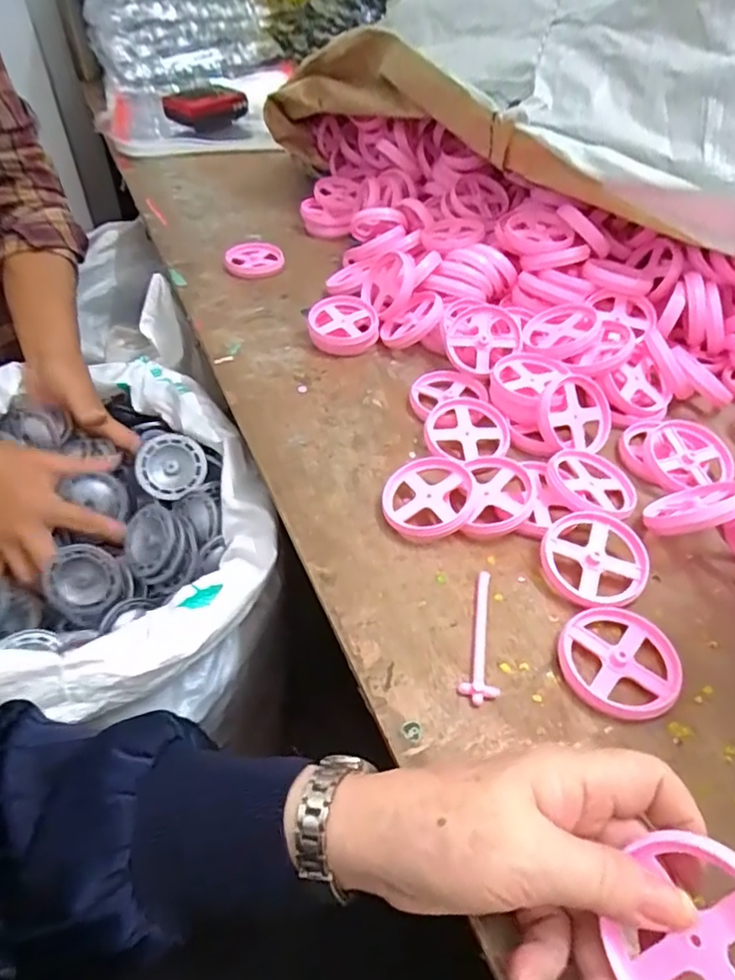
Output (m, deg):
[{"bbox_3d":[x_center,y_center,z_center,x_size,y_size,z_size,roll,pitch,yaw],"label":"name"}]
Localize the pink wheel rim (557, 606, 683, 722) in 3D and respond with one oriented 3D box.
[{"bbox_3d":[0.141,0.096,0.335,0.061,0.012,0.063,-3,46,-5],"label":"pink wheel rim"}]

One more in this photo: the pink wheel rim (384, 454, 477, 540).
[{"bbox_3d":[0.042,0.006,0.406,0.061,0.016,0.064,-20,46,5],"label":"pink wheel rim"}]

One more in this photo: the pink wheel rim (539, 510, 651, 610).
[{"bbox_3d":[0.144,0.045,0.377,0.063,0.016,0.063,0,59,-1],"label":"pink wheel rim"}]

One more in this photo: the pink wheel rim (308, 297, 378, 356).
[{"bbox_3d":[-0.023,-0.157,0.561,0.063,0.021,0.056,-14,67,-11],"label":"pink wheel rim"}]

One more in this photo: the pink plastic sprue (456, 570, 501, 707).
[{"bbox_3d":[0.069,0.084,0.347,0.021,0.009,0.084,11,47,8],"label":"pink plastic sprue"}]

